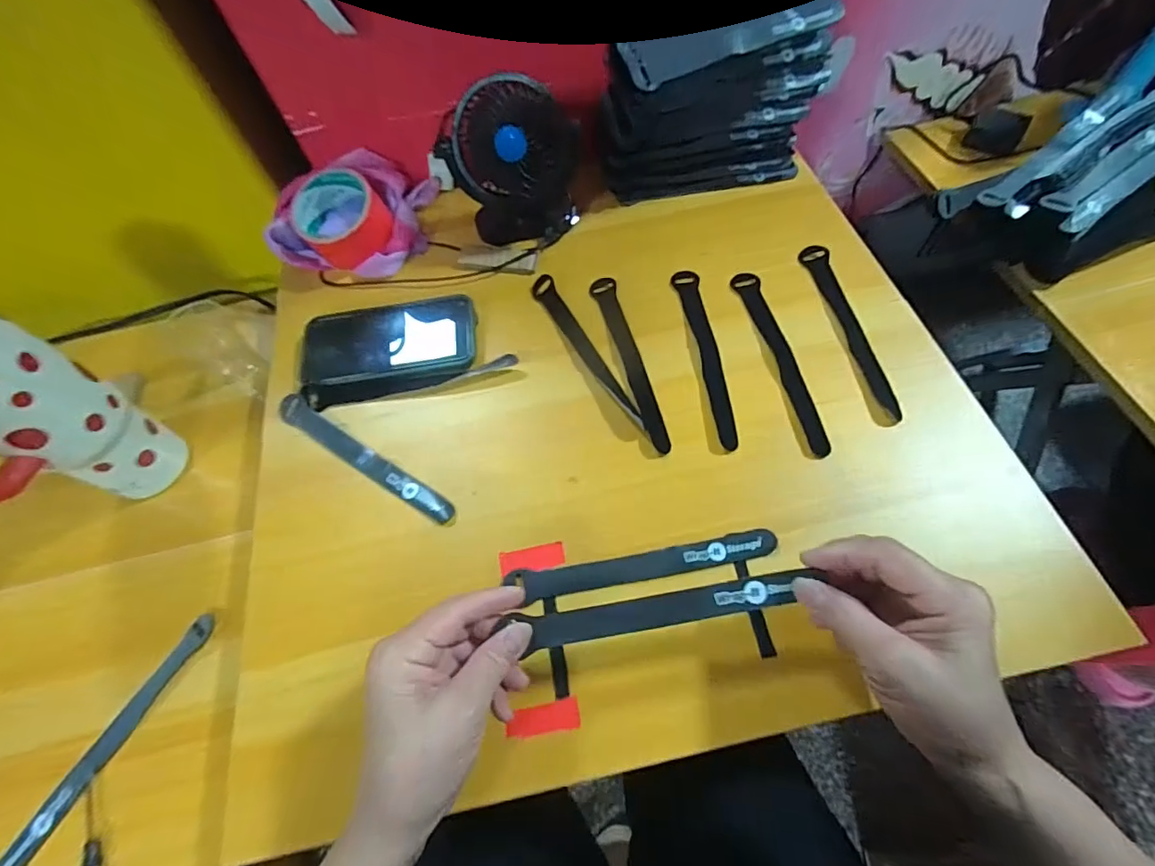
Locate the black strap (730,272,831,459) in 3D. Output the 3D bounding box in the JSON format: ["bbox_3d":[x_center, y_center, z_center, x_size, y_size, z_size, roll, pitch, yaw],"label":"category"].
[{"bbox_3d":[0.177,-0.069,0.433,0.022,0.004,0.194,-12,61,-1],"label":"black strap"}]

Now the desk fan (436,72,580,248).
[{"bbox_3d":[-0.061,-0.253,0.479,0.123,0.127,0.063,-14,61,-2],"label":"desk fan"}]

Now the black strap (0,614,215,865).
[{"bbox_3d":[-0.349,0.228,0.372,0.020,0.006,0.191,24,66,17],"label":"black strap"}]

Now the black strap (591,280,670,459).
[{"bbox_3d":[0.045,-0.069,0.445,0.019,0.005,0.194,-14,61,-2],"label":"black strap"}]

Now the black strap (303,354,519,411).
[{"bbox_3d":[-0.150,-0.049,0.450,0.188,0.008,0.022,-13,61,-2],"label":"black strap"}]

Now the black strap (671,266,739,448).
[{"bbox_3d":[0.113,-0.073,0.442,0.023,0.004,0.193,-6,61,2],"label":"black strap"}]

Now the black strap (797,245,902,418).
[{"bbox_3d":[0.239,-0.096,0.444,0.024,0.005,0.194,-8,61,5],"label":"black strap"}]

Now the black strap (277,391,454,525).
[{"bbox_3d":[-0.182,0.021,0.421,0.196,0.008,0.022,30,68,19],"label":"black strap"}]

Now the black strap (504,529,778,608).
[{"bbox_3d":[0.047,0.097,0.363,0.192,0.008,0.020,-10,62,1],"label":"black strap"}]

